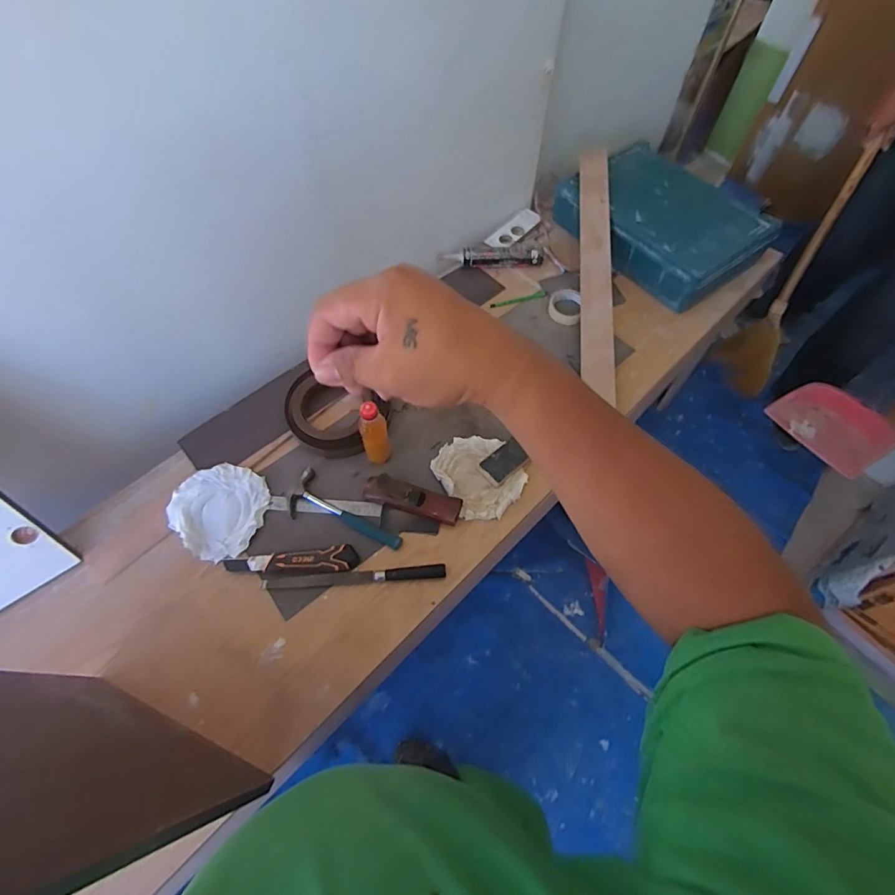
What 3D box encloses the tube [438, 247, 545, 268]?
[{"bbox_3d":[0.118,-0.507,1.234,0.270,0.047,0.050,-1,61,0],"label":"tube"}]

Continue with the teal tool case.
[{"bbox_3d":[0.561,-0.606,1.232,0.343,0.140,0.481,-30,65,-15],"label":"teal tool case"}]

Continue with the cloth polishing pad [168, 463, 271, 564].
[{"bbox_3d":[-0.445,0.119,0.910,0.179,0.022,0.177,22,64,12],"label":"cloth polishing pad"}]

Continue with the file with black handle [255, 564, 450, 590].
[{"bbox_3d":[-0.168,0.237,0.852,0.326,0.014,0.025,-3,61,-2],"label":"file with black handle"}]

